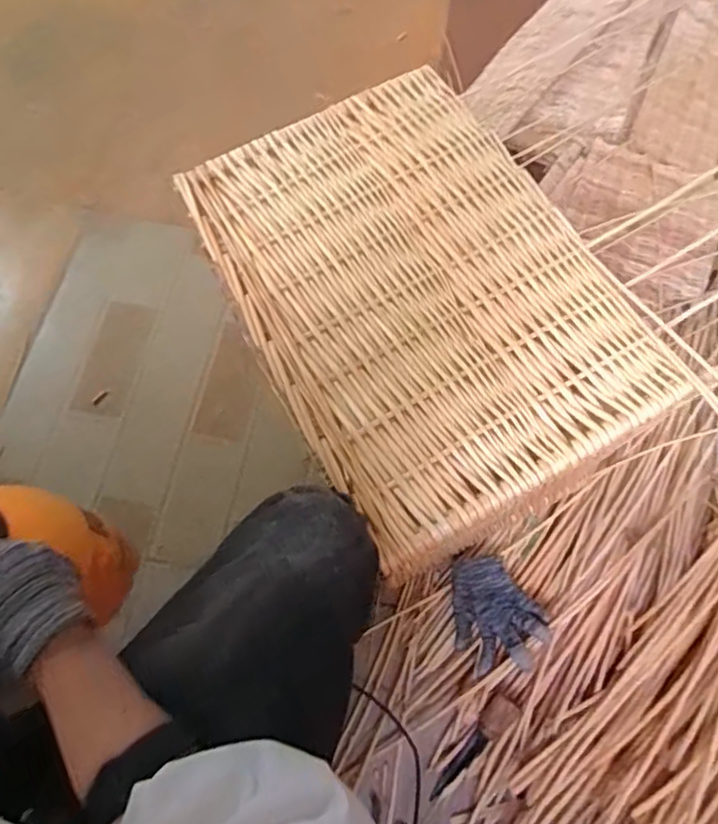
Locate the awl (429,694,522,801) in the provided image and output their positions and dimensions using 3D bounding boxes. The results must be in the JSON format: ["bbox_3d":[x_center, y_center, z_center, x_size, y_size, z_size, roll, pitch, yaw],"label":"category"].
[{"bbox_3d":[0.152,0.441,0.761,0.042,0.035,0.158,41,91,13],"label":"awl"}]

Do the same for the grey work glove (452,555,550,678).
[{"bbox_3d":[0.194,0.278,0.808,0.116,0.046,0.146,-2,69,-2],"label":"grey work glove"}]

